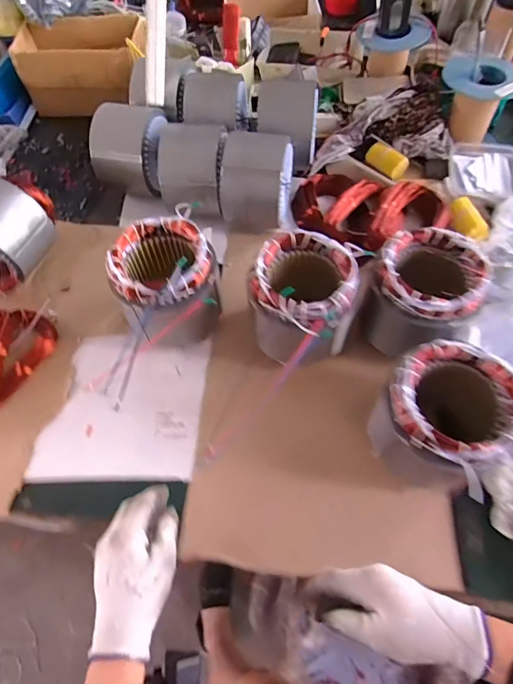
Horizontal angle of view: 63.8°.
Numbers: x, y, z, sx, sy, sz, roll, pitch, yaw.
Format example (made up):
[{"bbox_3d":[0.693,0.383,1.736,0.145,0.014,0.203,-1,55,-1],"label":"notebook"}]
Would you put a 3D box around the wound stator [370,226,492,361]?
[{"bbox_3d":[0.238,-0.068,0.592,0.142,0.124,0.141,19,64,12],"label":"wound stator"}]

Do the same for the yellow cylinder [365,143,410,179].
[{"bbox_3d":[0.269,-0.376,0.853,0.083,0.033,0.046,40,70,21],"label":"yellow cylinder"}]

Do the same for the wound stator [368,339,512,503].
[{"bbox_3d":[0.225,0.098,0.513,0.136,0.154,0.137,-1,62,2],"label":"wound stator"}]

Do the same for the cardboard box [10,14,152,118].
[{"bbox_3d":[-0.389,-0.641,0.970,0.306,0.146,0.134,-4,62,0],"label":"cardboard box"}]

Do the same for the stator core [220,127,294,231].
[{"bbox_3d":[0.002,-0.286,0.753,0.117,0.139,0.136,8,63,7],"label":"stator core"}]

